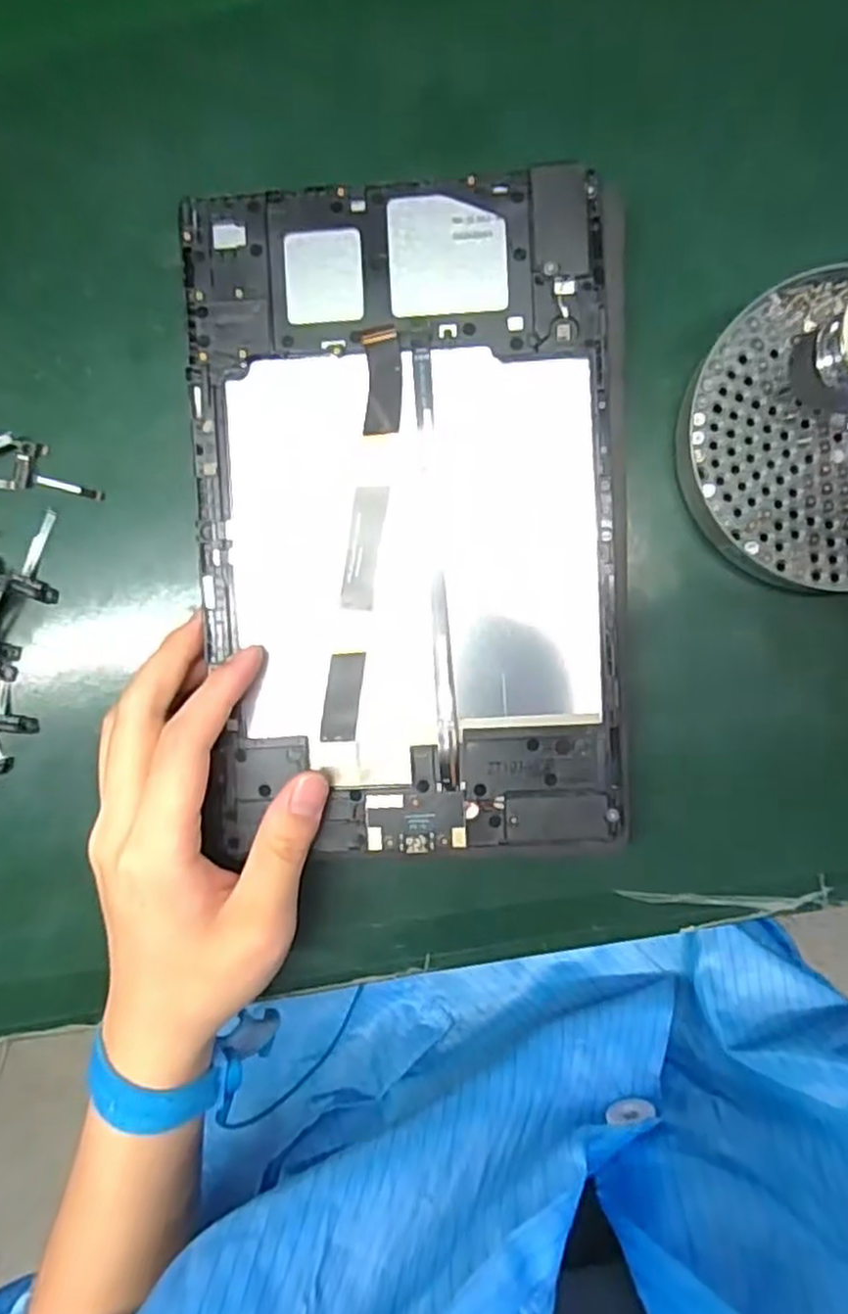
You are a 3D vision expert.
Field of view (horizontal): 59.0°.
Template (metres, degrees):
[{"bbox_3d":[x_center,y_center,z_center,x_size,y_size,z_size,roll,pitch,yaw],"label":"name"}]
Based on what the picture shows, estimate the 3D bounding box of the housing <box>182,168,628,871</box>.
[{"bbox_3d":[-0.006,-0.048,0.274,0.151,0.007,0.238,-2,93,3],"label":"housing"}]

